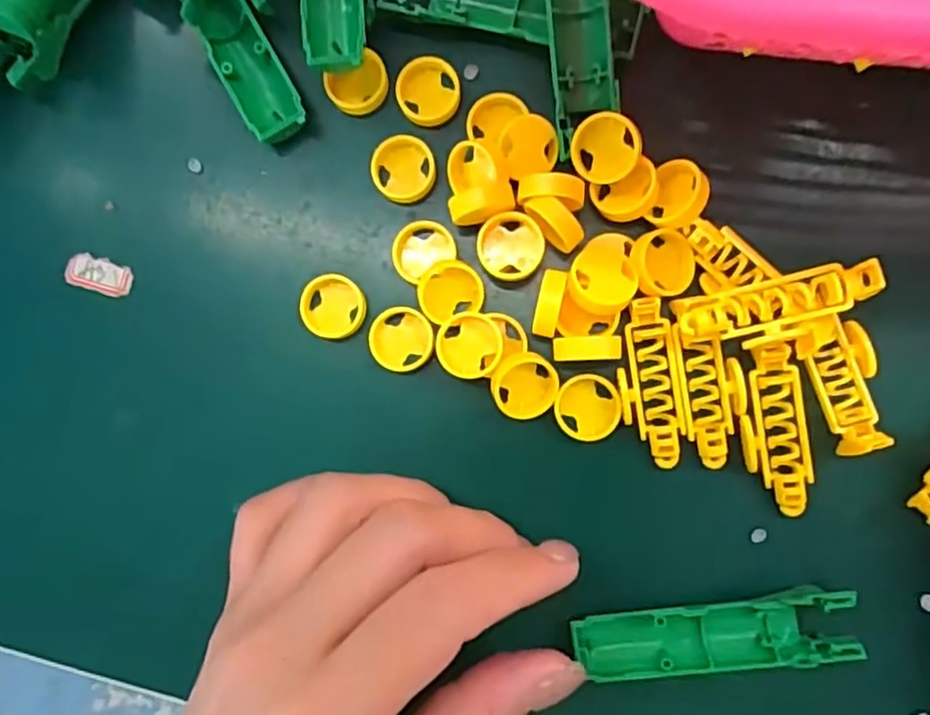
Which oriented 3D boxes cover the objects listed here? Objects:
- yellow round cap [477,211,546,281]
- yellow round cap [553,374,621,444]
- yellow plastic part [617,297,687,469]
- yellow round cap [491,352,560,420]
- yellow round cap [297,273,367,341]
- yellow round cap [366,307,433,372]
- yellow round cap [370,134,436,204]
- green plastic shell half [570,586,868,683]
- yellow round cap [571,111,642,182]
[{"bbox_3d":[0.014,-0.033,0.200,0.019,0.006,0.020,0,88,4],"label":"yellow round cap"},{"bbox_3d":[0.036,0.015,0.201,0.018,0.005,0.019,0,88,4],"label":"yellow round cap"},{"bbox_3d":[0.053,0.008,0.196,0.017,0.006,0.048,-9,87,4],"label":"yellow plastic part"},{"bbox_3d":[0.018,0.008,0.199,0.019,0.005,0.019,0,88,4],"label":"yellow round cap"},{"bbox_3d":[-0.040,-0.016,0.209,0.019,0.006,0.019,0,88,4],"label":"yellow round cap"},{"bbox_3d":[-0.019,-0.005,0.208,0.018,0.006,0.019,0,88,4],"label":"yellow round cap"},{"bbox_3d":[-0.019,-0.058,0.208,0.019,0.006,0.019,0,88,4],"label":"yellow round cap"},{"bbox_3d":[0.070,0.079,0.193,0.075,0.009,0.019,-8,87,6],"label":"green plastic shell half"},{"bbox_3d":[0.041,-0.060,0.195,0.019,0.004,0.019,6,118,12],"label":"yellow round cap"}]

